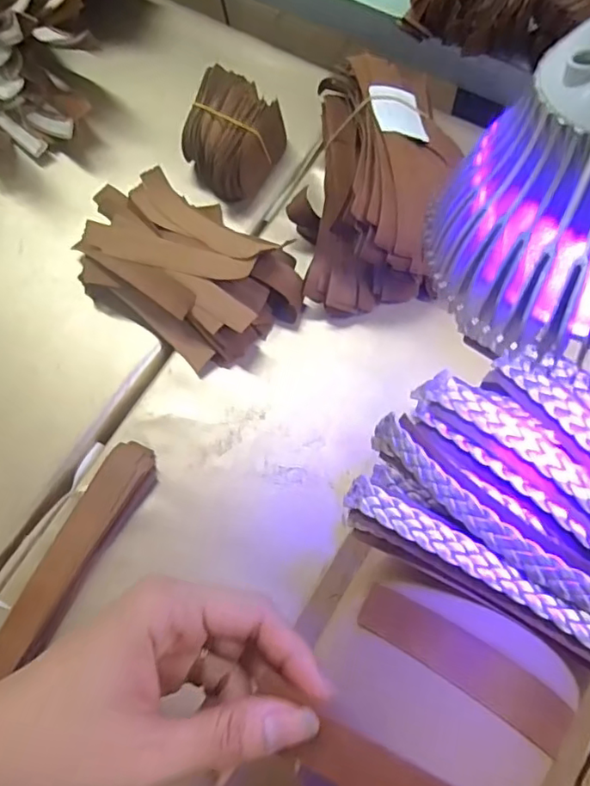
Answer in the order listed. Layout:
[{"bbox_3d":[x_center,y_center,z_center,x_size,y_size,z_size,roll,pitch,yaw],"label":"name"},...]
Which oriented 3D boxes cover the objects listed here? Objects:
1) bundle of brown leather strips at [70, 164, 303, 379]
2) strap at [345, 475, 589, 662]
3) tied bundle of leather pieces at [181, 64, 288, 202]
[{"bbox_3d":[-0.078,-0.086,0.398,0.105,0.040,0.152,-43,75,-13],"label":"bundle of brown leather strips"},{"bbox_3d":[0.095,0.083,0.232,0.168,0.019,0.019,29,73,10],"label":"strap"},{"bbox_3d":[-0.046,-0.185,0.431,0.060,0.060,0.071,41,75,14],"label":"tied bundle of leather pieces"}]

